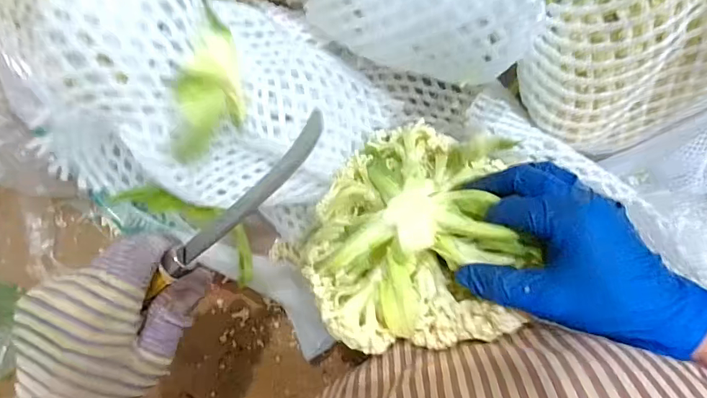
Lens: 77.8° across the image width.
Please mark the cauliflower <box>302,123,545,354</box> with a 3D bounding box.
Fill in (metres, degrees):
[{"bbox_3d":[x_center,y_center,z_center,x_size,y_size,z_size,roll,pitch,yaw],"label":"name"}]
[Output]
[{"bbox_3d":[0.043,0.022,0.325,0.166,0.085,0.166,-3,59,6],"label":"cauliflower"}]

